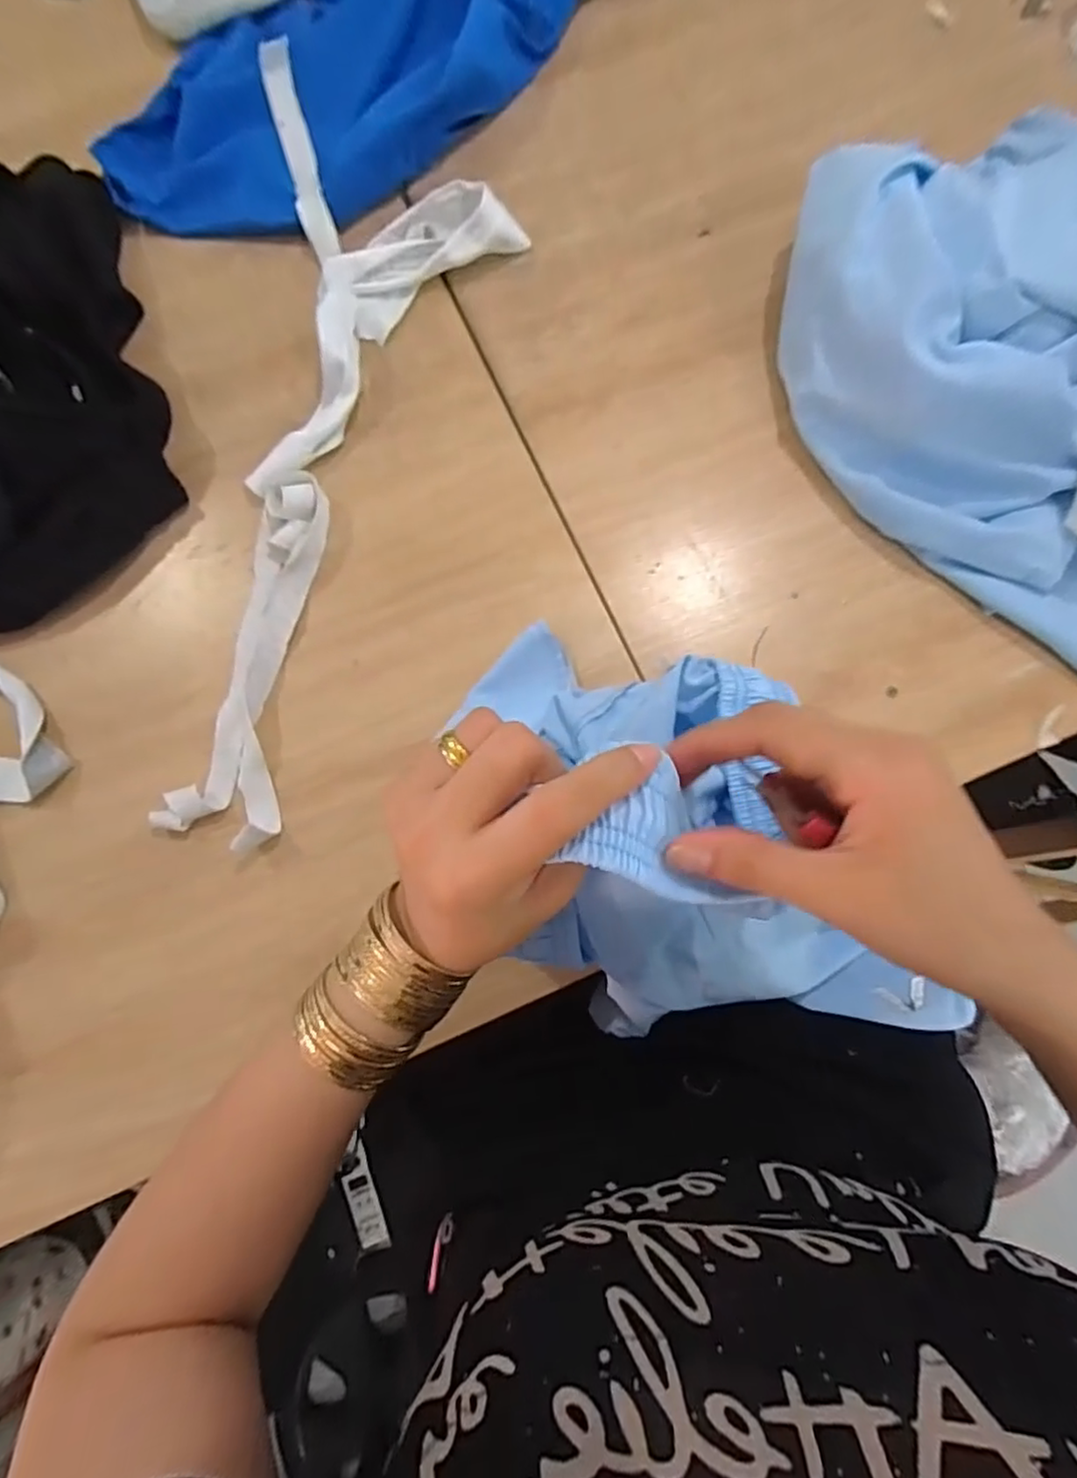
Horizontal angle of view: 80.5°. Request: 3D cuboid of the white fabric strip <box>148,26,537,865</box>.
[{"bbox_3d":[-0.130,-0.241,0.467,0.210,0.033,0.633,2,79,2],"label":"white fabric strip"}]

